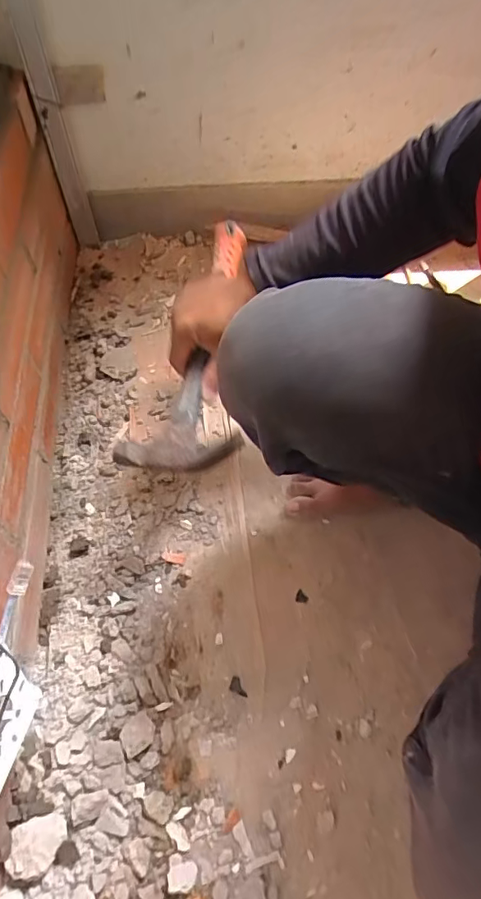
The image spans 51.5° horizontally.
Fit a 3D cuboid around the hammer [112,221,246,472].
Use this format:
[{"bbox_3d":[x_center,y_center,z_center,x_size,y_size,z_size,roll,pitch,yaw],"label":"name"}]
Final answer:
[{"bbox_3d":[-0.044,-0.124,0.548,0.121,0.024,0.309,8,70,4],"label":"hammer"}]

